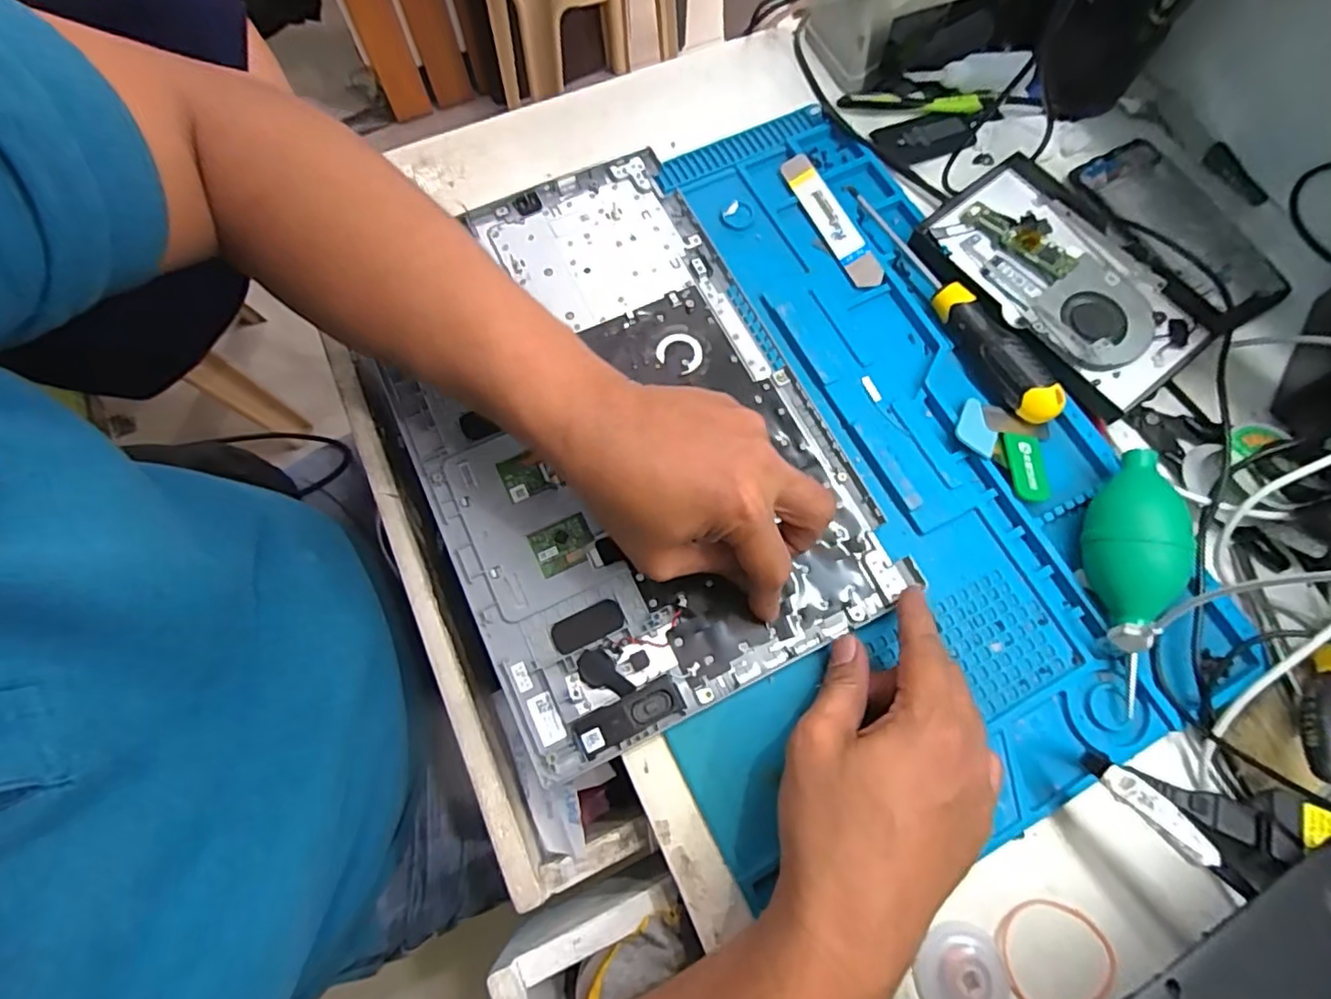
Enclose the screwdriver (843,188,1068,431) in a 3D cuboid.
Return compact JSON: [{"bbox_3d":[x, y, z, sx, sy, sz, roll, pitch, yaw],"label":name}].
[{"bbox_3d":[0.187,-0.133,0.406,0.022,0.023,0.201,-29,75,-10],"label":"screwdriver"}]

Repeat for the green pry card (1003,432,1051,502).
[{"bbox_3d":[0.224,-0.021,0.376,0.023,0.006,0.046,6,65,-5],"label":"green pry card"}]

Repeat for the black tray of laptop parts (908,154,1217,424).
[{"bbox_3d":[0.260,-0.141,0.410,0.116,0.024,0.178,-37,76,-11],"label":"black tray of laptop parts"}]

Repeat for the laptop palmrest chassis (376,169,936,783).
[{"bbox_3d":[-0.038,-0.051,0.385,0.234,0.012,0.361,-26,74,-8],"label":"laptop palmrest chassis"}]

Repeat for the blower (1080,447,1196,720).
[{"bbox_3d":[0.255,0.041,0.340,0.039,0.045,0.141,7,72,2],"label":"blower"}]

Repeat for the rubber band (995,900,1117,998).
[{"bbox_3d":[0.194,0.226,0.302,0.055,0.004,0.052,0,72,0],"label":"rubber band"}]

